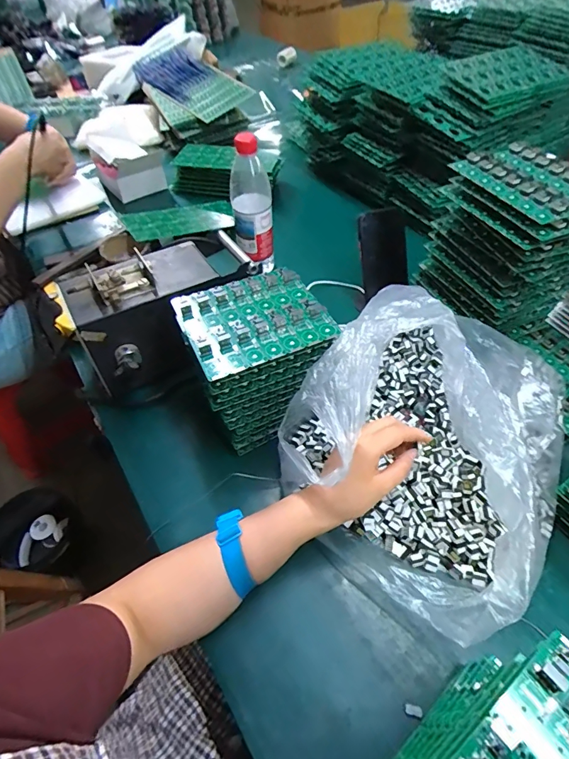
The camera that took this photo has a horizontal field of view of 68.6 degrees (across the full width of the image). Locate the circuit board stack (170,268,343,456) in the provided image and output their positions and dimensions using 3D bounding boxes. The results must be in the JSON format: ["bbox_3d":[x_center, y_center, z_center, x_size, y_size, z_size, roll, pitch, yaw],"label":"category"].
[{"bbox_3d":[-0.030,-0.027,0.517,0.148,0.137,0.139,-18,52,-13],"label":"circuit board stack"}]

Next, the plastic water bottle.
[{"bbox_3d":[-0.053,-0.284,0.682,0.062,0.212,0.062,-7,50,-4],"label":"plastic water bottle"}]

